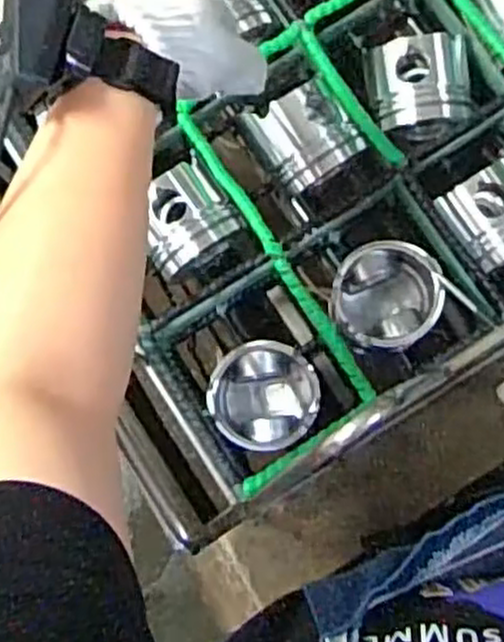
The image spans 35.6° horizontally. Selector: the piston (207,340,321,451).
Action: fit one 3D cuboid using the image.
[{"bbox_3d":[0.011,0.067,0.684,0.089,0.079,0.088,0,81,3],"label":"piston"}]

